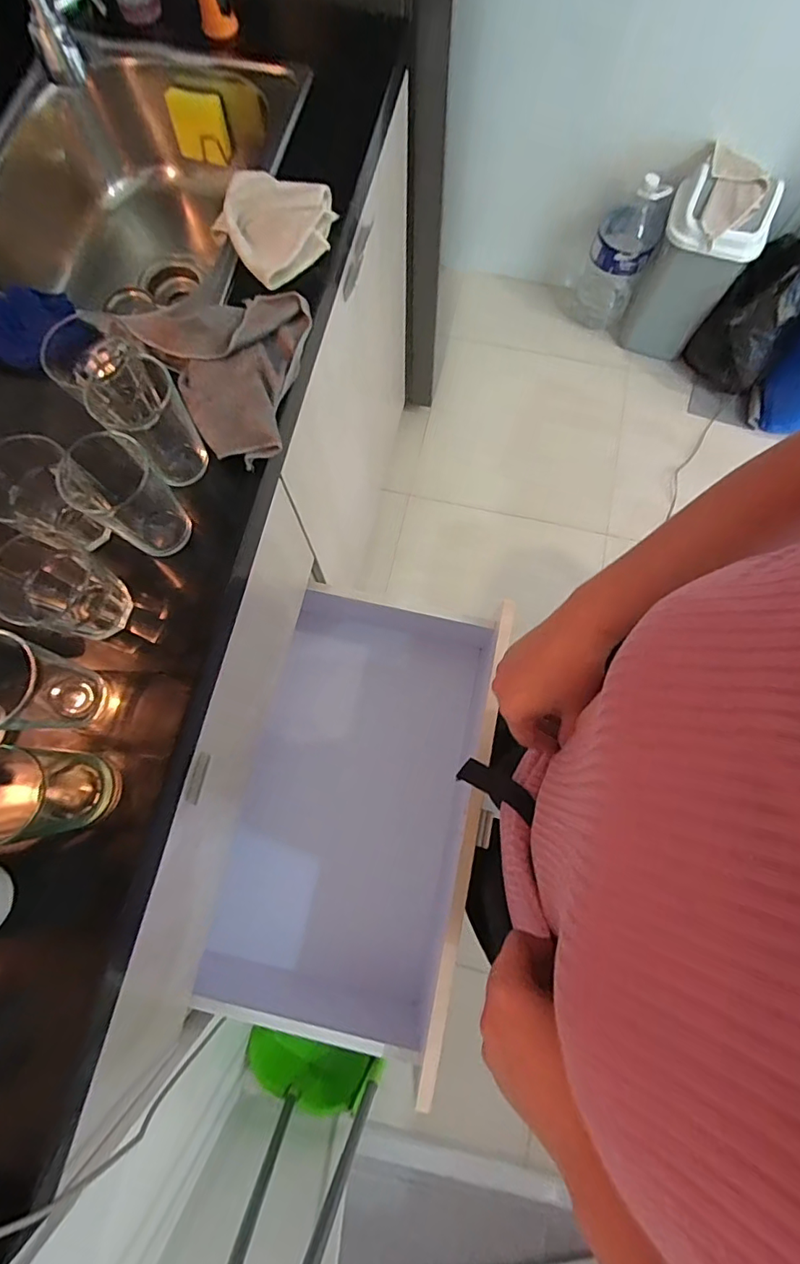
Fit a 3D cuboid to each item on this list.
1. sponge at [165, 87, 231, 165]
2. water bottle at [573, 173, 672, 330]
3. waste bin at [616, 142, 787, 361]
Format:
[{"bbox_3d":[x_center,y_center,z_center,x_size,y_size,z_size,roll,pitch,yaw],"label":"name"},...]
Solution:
[{"bbox_3d":[-0.288,-0.726,0.728,0.080,0.074,0.017,6,75,2],"label":"sponge"},{"bbox_3d":[0.599,-1.029,1.391,0.156,0.360,0.135,18,76,5],"label":"water bottle"},{"bbox_3d":[0.747,-0.926,1.323,0.231,0.446,0.153,28,77,7],"label":"waste bin"}]

